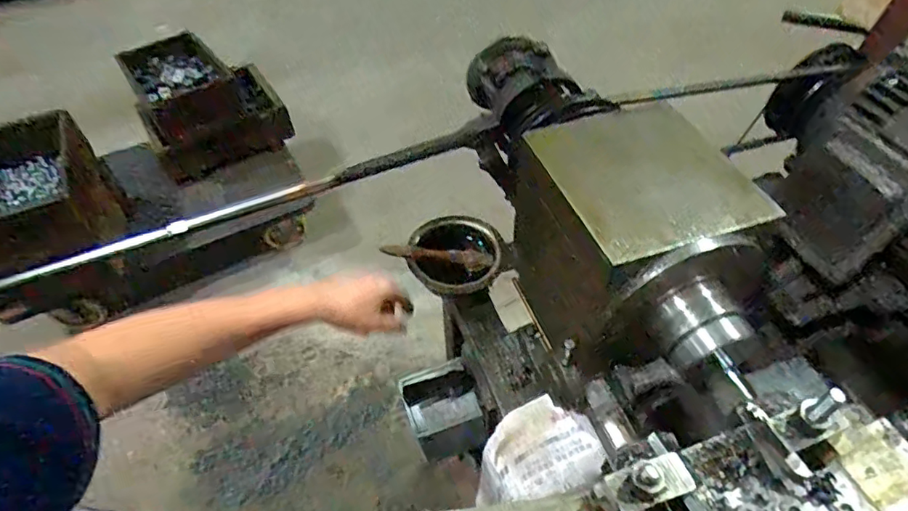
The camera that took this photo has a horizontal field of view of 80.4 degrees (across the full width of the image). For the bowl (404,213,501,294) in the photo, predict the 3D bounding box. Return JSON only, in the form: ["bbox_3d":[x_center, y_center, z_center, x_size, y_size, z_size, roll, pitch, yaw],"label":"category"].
[{"bbox_3d":[0.003,0.003,0.728,0.126,0.060,0.097,-16,51,-12],"label":"bowl"}]

